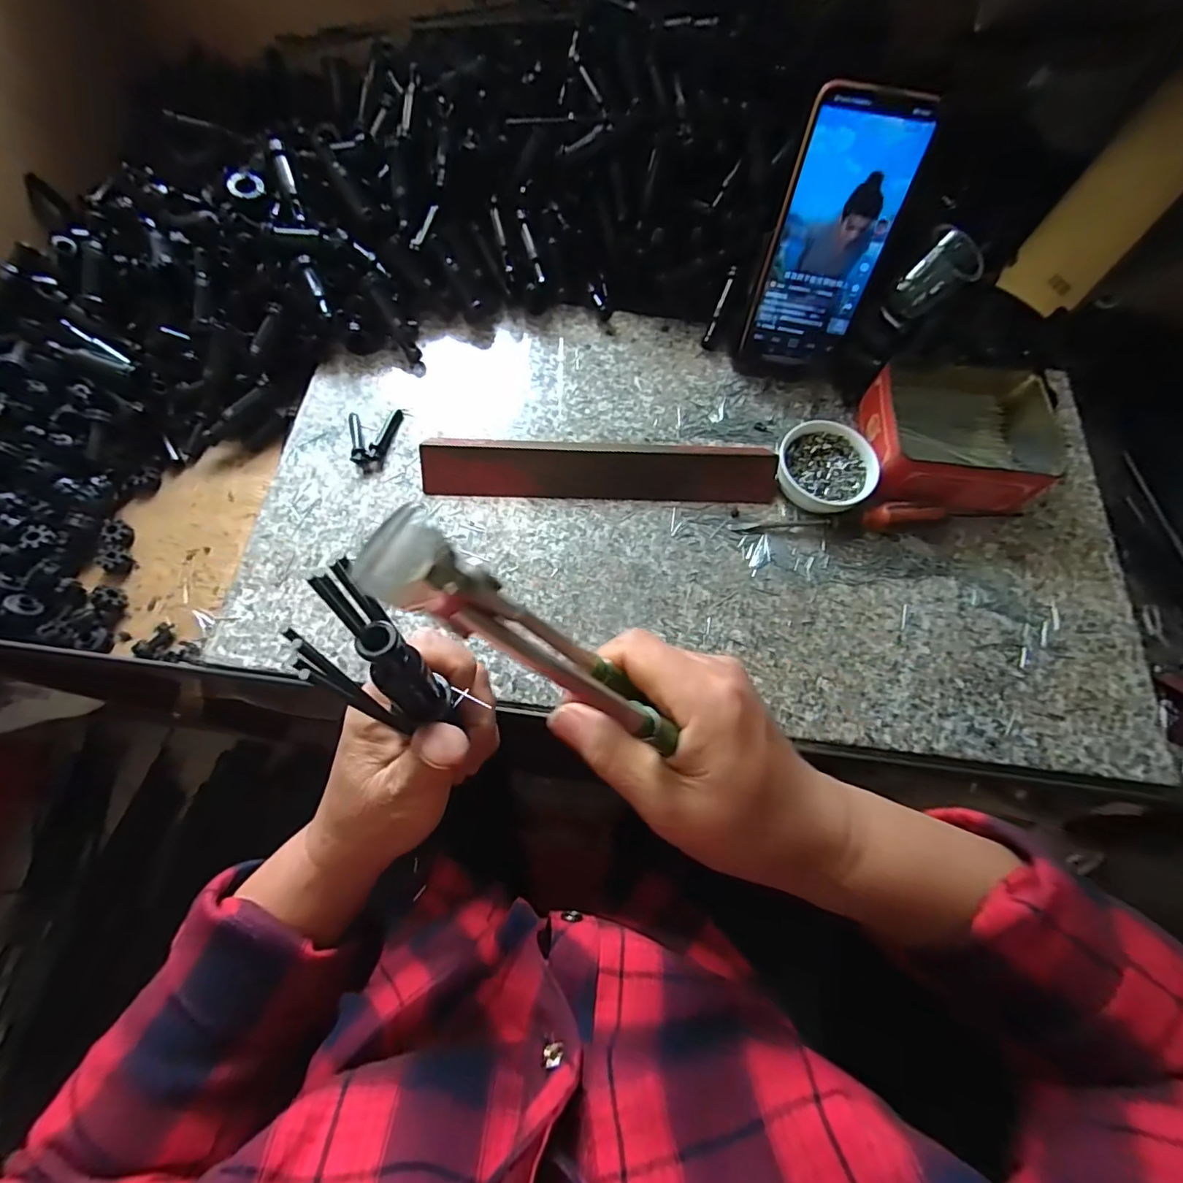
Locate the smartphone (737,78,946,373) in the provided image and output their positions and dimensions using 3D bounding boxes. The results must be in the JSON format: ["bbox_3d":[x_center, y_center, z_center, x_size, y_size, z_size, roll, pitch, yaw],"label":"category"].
[{"bbox_3d":[0.166,-0.242,0.381,0.076,0.169,0.012,10,47,2],"label":"smartphone"}]

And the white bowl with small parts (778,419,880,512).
[{"bbox_3d":[0.174,-0.091,0.404,0.069,0.023,0.069,1,68,-2],"label":"white bowl with small parts"}]

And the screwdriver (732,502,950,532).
[{"bbox_3d":[0.180,-0.051,0.391,0.149,0.023,0.017,-4,68,-4],"label":"screwdriver"}]

